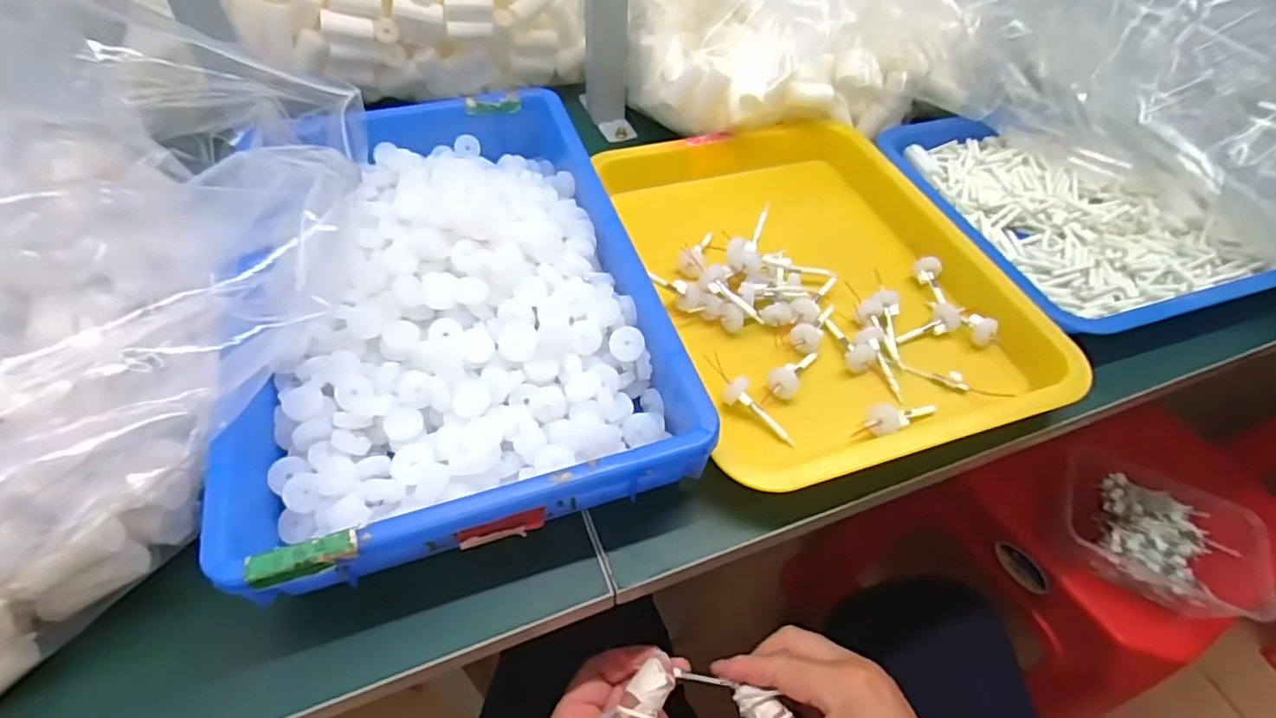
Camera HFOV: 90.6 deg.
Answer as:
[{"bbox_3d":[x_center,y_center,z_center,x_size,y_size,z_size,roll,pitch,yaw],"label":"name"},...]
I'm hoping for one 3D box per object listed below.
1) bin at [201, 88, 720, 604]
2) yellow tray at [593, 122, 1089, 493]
[{"bbox_3d":[-0.126,-0.047,0.418,0.242,0.063,0.368,-12,53,-13],"label":"bin"},{"bbox_3d":[0.122,-0.067,0.486,0.259,0.055,0.344,-15,54,-15],"label":"yellow tray"}]

